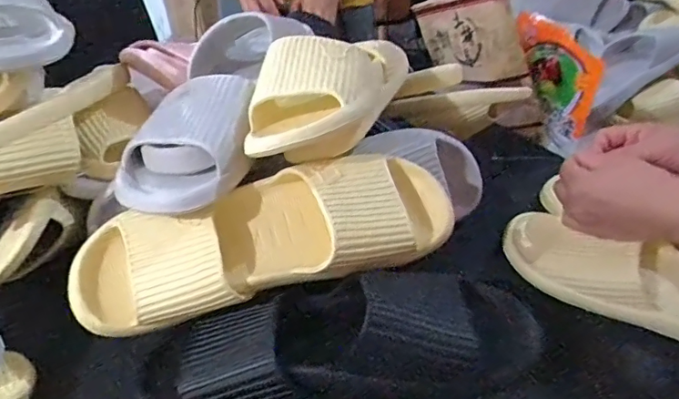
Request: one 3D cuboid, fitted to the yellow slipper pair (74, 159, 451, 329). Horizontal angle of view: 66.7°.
[{"bbox_3d":[-0.060,0.032,0.424,0.316,0.085,0.101,-14,76,-8],"label":"yellow slipper pair"}]

